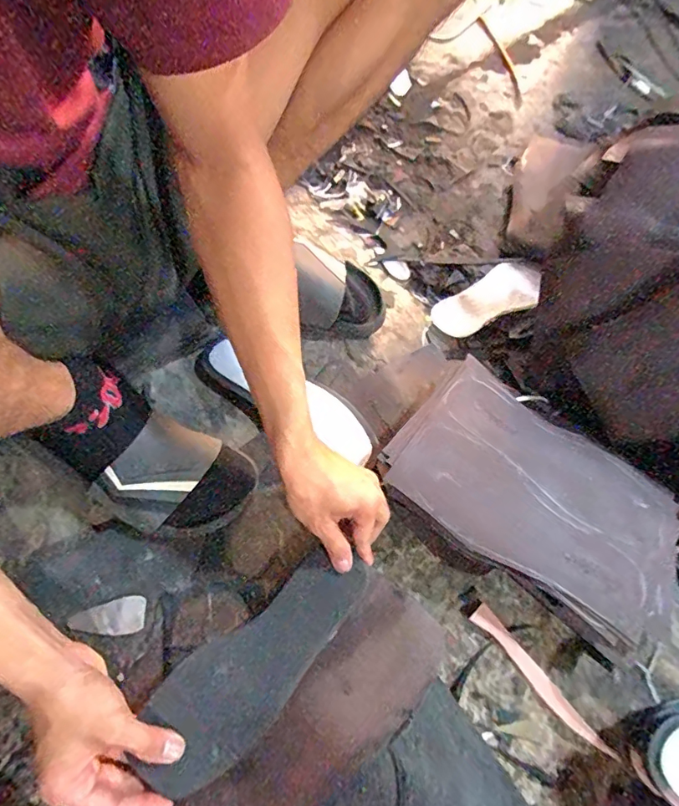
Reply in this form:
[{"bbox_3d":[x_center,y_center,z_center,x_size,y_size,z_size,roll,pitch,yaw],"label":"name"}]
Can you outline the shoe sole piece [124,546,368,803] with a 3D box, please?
[{"bbox_3d":[-0.074,0.230,0.440,0.088,0.018,0.227,40,67,15],"label":"shoe sole piece"}]

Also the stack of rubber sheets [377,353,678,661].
[{"bbox_3d":[0.200,0.102,0.506,0.303,0.066,0.190,35,62,9],"label":"stack of rubber sheets"}]

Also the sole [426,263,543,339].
[{"bbox_3d":[0.208,-0.144,0.680,0.163,0.025,0.076,-27,69,-11],"label":"sole"}]

